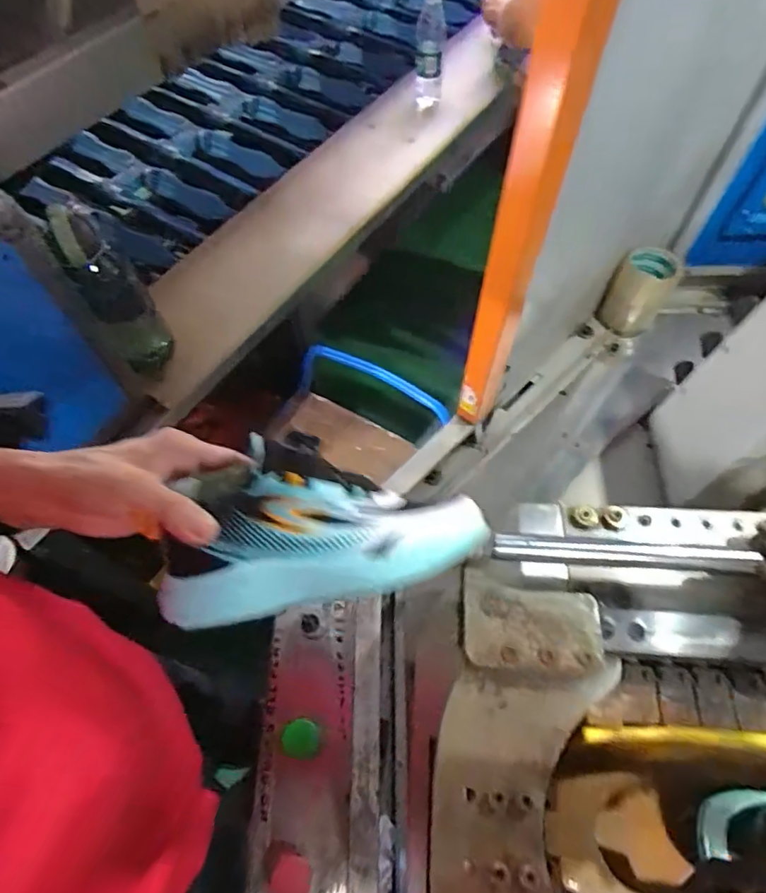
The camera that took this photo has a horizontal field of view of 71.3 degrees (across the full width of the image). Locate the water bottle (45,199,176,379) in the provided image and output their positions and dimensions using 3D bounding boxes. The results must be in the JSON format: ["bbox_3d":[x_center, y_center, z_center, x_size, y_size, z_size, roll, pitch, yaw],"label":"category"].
[{"bbox_3d":[-0.400,-0.217,0.817,0.083,0.284,0.084,-32,65,-15],"label":"water bottle"}]

